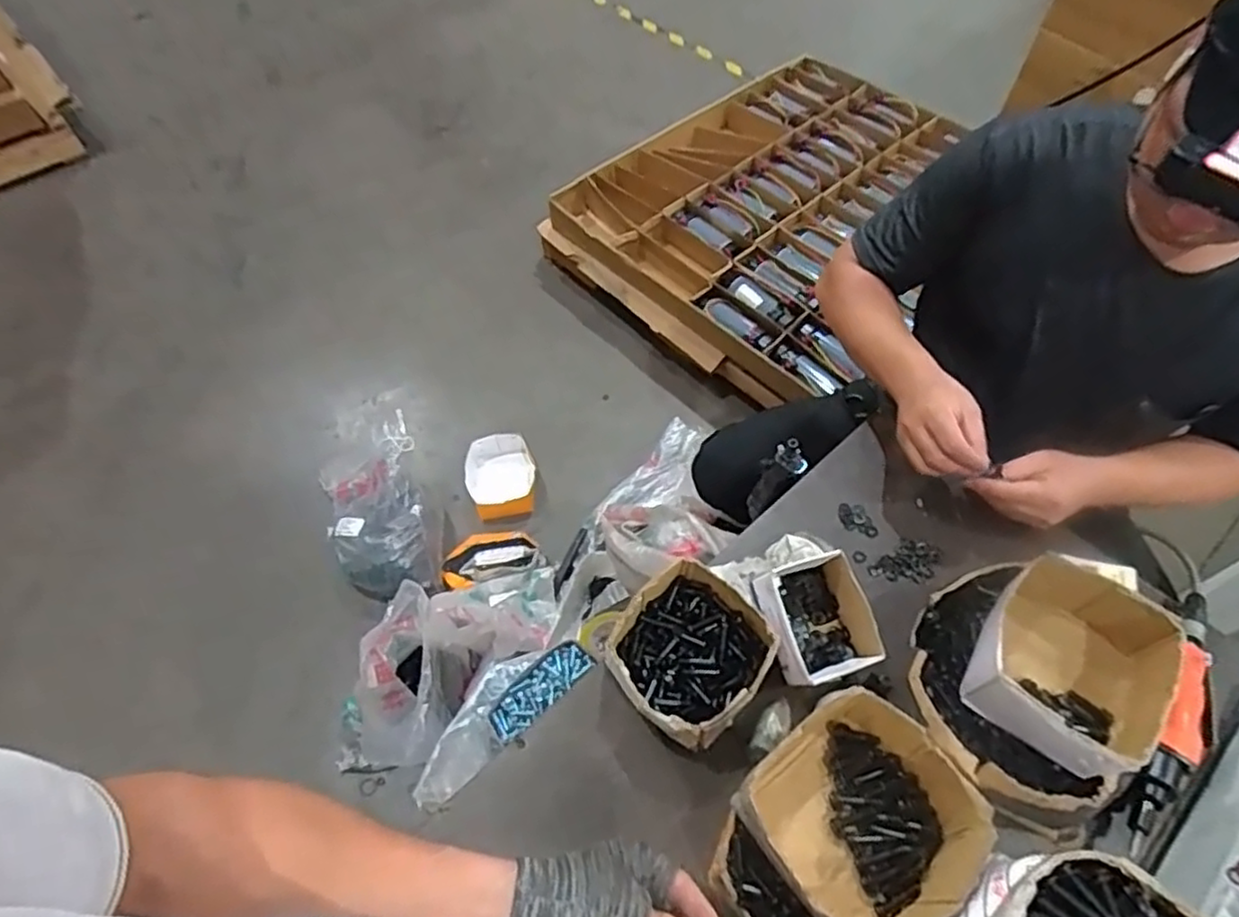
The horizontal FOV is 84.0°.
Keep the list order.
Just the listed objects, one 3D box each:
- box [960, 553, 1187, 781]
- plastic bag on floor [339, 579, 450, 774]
[{"bbox_3d":[0.411,0.191,0.635,0.135,0.081,0.155,28,61,18],"label":"box"},{"bbox_3d":[-0.428,0.412,1.261,0.191,0.157,0.296,-8,57,-4],"label":"plastic bag on floor"}]

